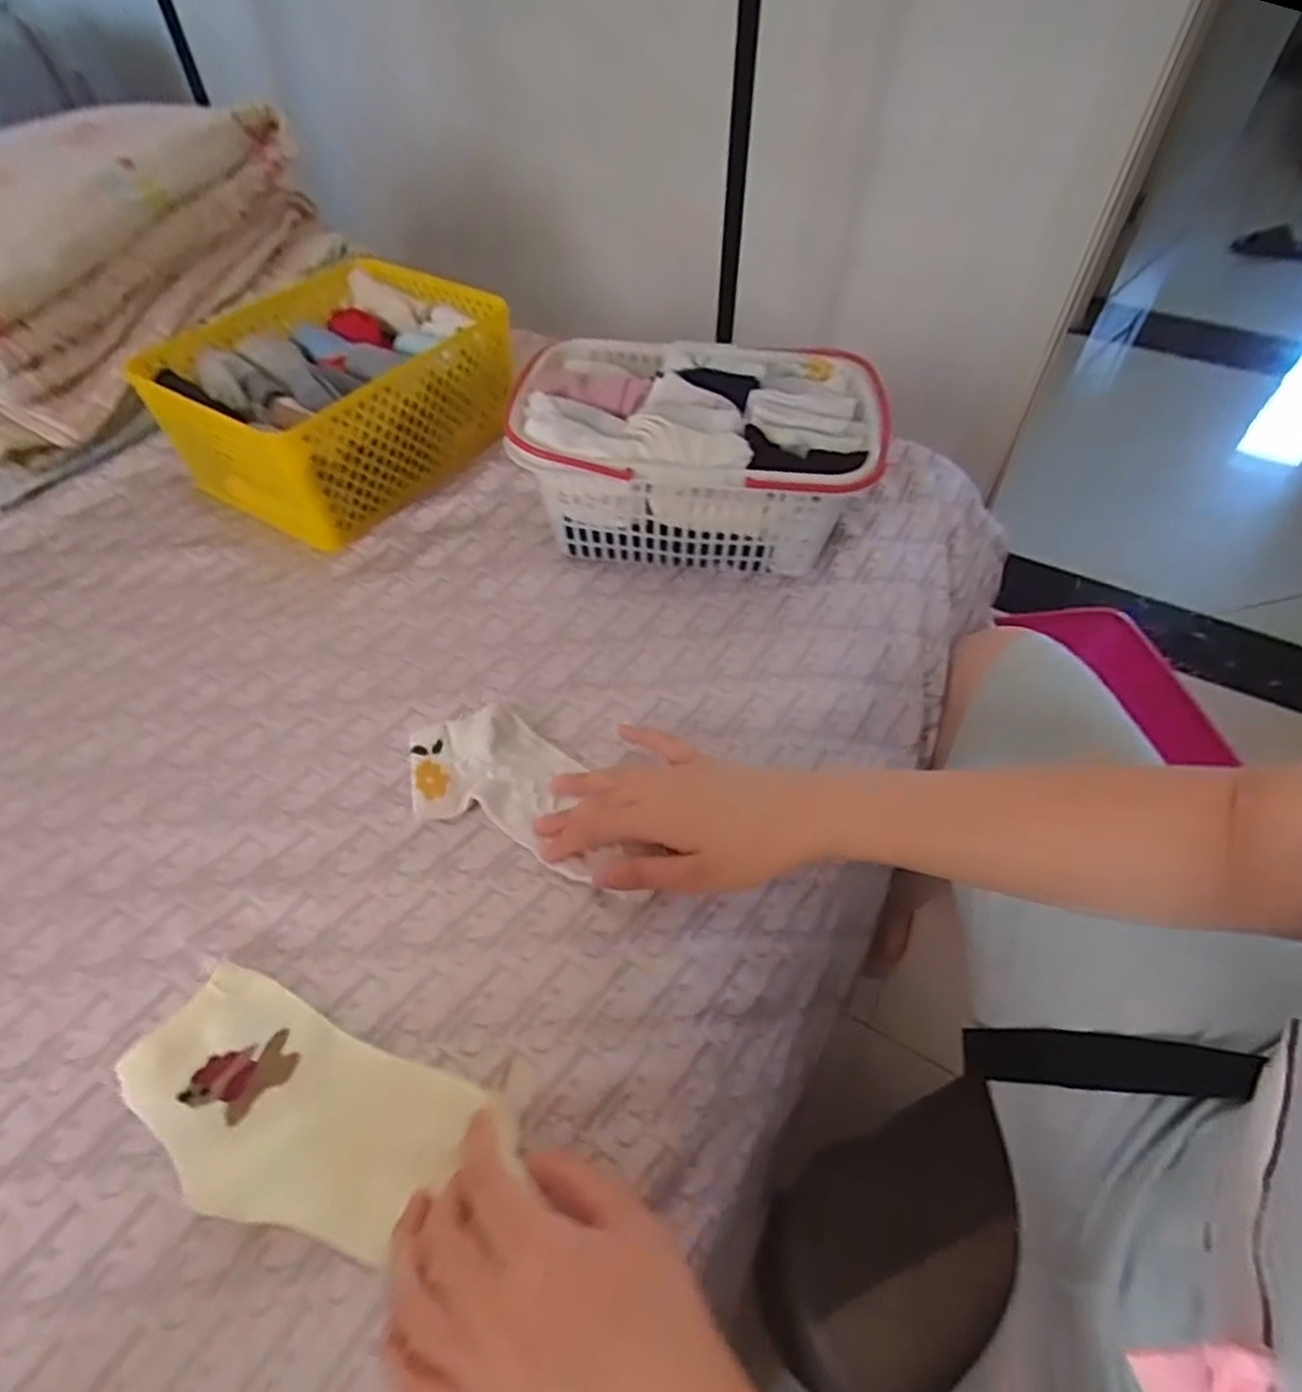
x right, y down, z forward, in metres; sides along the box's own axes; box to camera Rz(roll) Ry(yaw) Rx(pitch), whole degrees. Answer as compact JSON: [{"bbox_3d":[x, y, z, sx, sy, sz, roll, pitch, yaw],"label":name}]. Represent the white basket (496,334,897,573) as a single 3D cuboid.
[{"bbox_3d":[0.039,-0.198,0.602,0.268,0.127,0.183,8,53,4],"label":"white basket"}]

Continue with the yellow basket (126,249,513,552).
[{"bbox_3d":[-0.295,-0.288,0.676,0.226,0.108,0.273,28,57,18],"label":"yellow basket"}]

